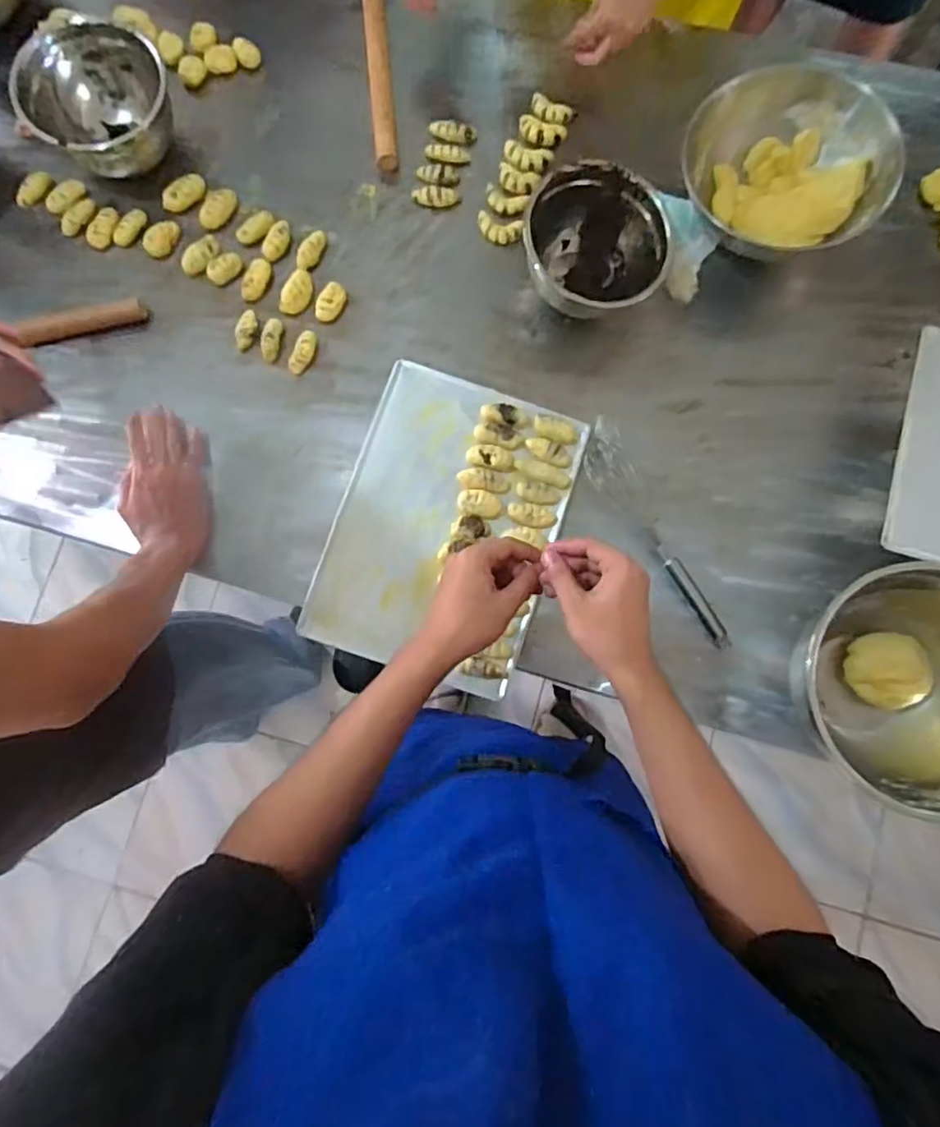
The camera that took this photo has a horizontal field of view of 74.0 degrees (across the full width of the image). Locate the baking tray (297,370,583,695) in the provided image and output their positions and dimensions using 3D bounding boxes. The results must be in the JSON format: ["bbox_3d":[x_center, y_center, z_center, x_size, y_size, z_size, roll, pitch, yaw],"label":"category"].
[{"bbox_3d":[-0.026,-0.046,0.743,0.252,0.020,0.346,17,82,3],"label":"baking tray"}]

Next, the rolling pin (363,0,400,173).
[{"bbox_3d":[-0.122,-0.670,0.842,0.031,0.034,0.311,-5,81,0],"label":"rolling pin"}]

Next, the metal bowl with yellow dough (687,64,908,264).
[{"bbox_3d":[0.378,-0.477,0.748,0.215,0.096,0.209,-17,81,-2],"label":"metal bowl with yellow dough"}]

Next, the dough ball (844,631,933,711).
[{"bbox_3d":[0.456,0.116,0.674,0.081,0.046,0.081,9,81,2],"label":"dough ball"}]

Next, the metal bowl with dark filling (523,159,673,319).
[{"bbox_3d":[0.150,-0.383,0.746,0.160,0.101,0.146,0,81,1],"label":"metal bowl with dark filling"}]

